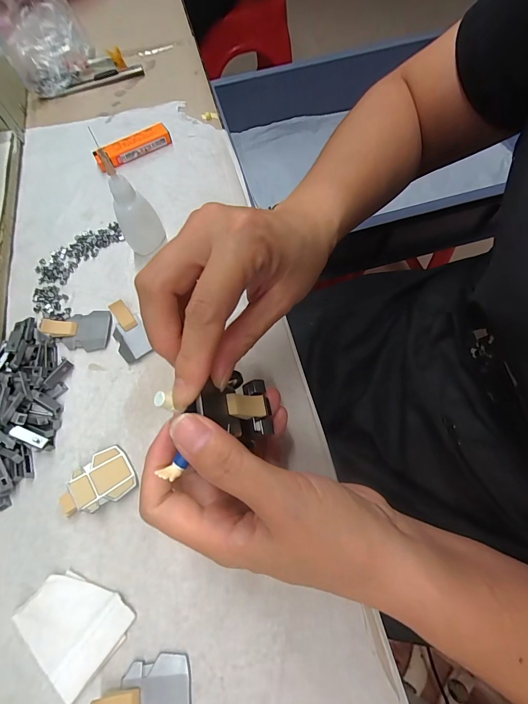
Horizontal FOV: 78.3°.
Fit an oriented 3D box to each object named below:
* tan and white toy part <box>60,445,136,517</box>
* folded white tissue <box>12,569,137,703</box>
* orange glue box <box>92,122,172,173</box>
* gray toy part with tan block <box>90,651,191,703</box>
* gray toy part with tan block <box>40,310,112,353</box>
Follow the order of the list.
[{"bbox_3d":[-0.109,0.086,0.213,0.044,0.011,0.034,-33,70,-11],"label":"tan and white toy part"},{"bbox_3d":[-0.108,0.154,0.186,0.056,0.006,0.048,38,74,16],"label":"folded white tissue"},{"bbox_3d":[-0.137,-0.214,0.337,0.078,0.013,0.021,-30,69,-10],"label":"orange glue box"},{"bbox_3d":[-0.063,0.183,0.168,0.047,0.011,0.034,-6,67,0],"label":"gray toy part with tan block"},{"bbox_3d":[-0.147,-0.020,0.256,0.047,0.015,0.033,1,67,3],"label":"gray toy part with tan block"}]

